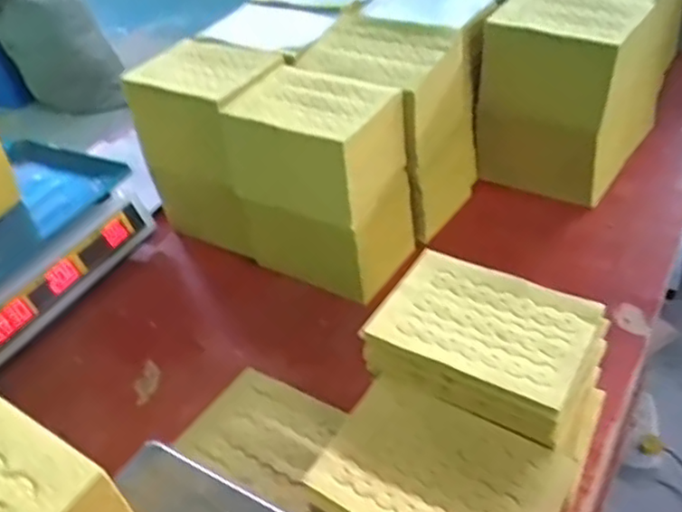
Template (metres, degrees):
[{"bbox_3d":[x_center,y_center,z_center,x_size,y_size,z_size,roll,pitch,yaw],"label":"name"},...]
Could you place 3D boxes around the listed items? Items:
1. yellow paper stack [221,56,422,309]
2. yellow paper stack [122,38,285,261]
[{"bbox_3d":[-0.020,-0.079,0.750,0.170,0.231,0.120,19,47,27],"label":"yellow paper stack"},{"bbox_3d":[-0.152,-0.132,0.833,0.165,0.236,0.138,18,46,26],"label":"yellow paper stack"}]

